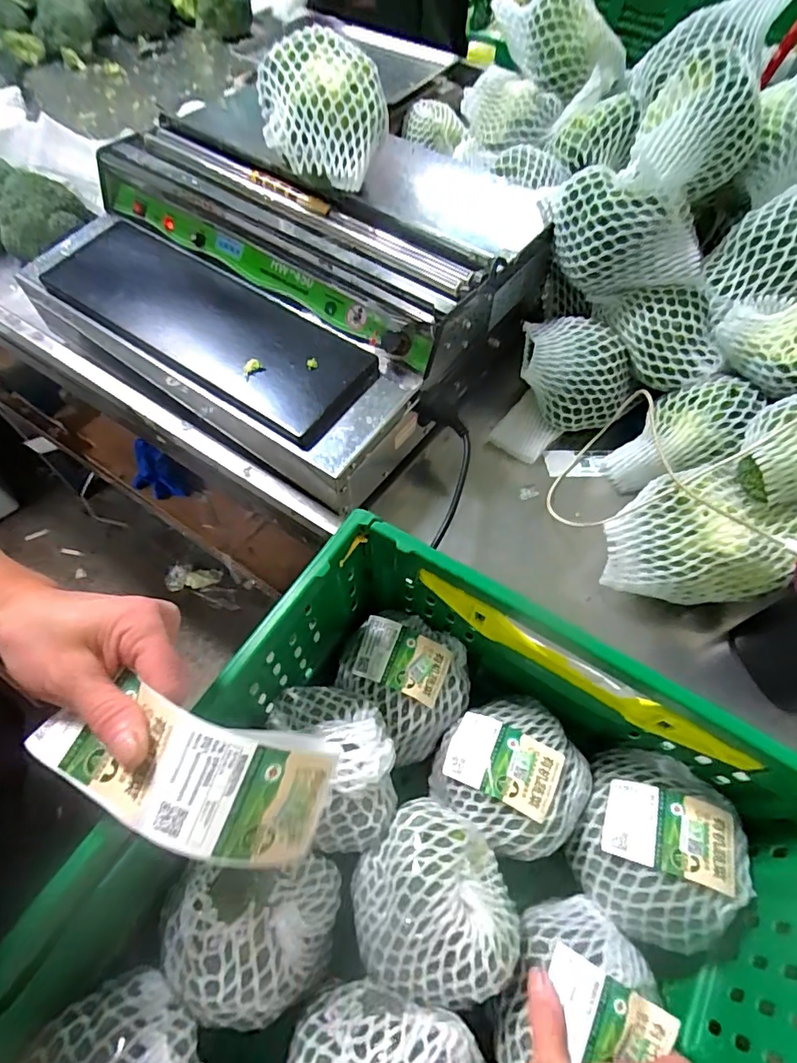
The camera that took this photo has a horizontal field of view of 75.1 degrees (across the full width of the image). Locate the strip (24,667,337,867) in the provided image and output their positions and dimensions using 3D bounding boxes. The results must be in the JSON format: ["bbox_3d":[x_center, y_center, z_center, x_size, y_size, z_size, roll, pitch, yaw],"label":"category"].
[{"bbox_3d":[-0.110,0.121,0.257,0.148,0.052,0.061,13,60,-3],"label":"strip"}]

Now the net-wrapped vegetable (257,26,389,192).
[{"bbox_3d":[-0.073,-0.414,0.505,0.127,0.087,0.116,-4,61,-6],"label":"net-wrapped vegetable"}]

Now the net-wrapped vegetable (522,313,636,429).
[{"bbox_3d":[0.199,-0.187,0.610,0.099,0.089,0.134,-34,67,-20],"label":"net-wrapped vegetable"}]

